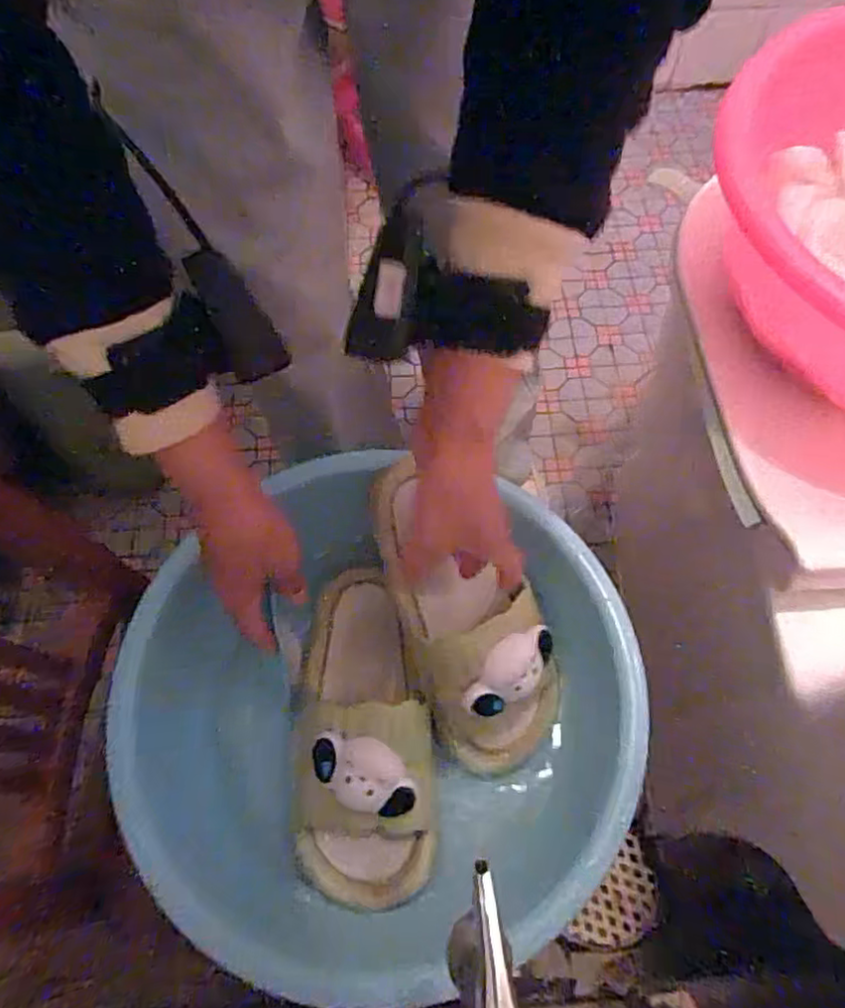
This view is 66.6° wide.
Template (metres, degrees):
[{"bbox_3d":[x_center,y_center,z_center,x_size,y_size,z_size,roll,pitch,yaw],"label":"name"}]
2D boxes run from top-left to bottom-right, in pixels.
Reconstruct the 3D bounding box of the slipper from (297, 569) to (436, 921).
[{"bbox_3d":[-0.047,0.158,0.464,0.100,0.059,0.229,-5,65,-3],"label":"slipper"}]

